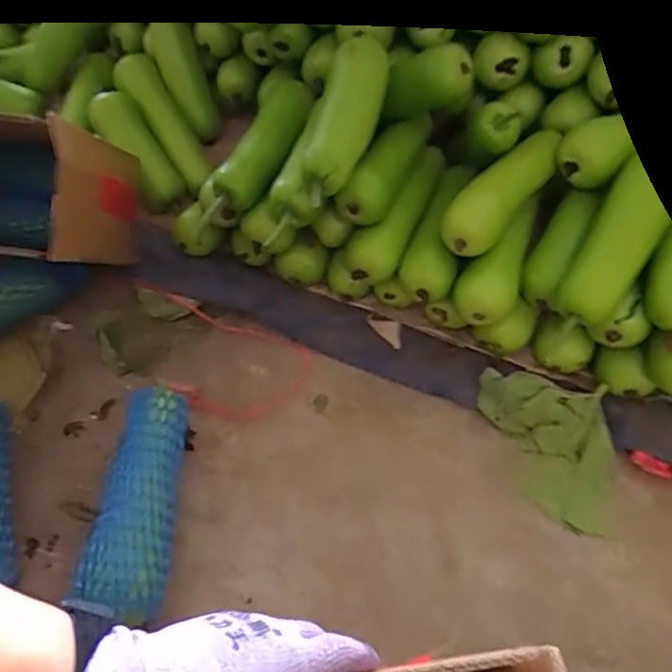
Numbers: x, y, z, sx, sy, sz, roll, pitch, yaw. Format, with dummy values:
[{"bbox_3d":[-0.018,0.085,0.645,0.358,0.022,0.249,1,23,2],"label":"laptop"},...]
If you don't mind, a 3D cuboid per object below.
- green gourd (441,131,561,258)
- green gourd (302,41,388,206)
[{"bbox_3d":[0.202,-0.174,0.696,0.070,0.060,0.214,36,67,19],"label":"green gourd"},{"bbox_3d":[0.006,-0.260,0.663,0.078,0.063,0.219,14,60,8],"label":"green gourd"}]

